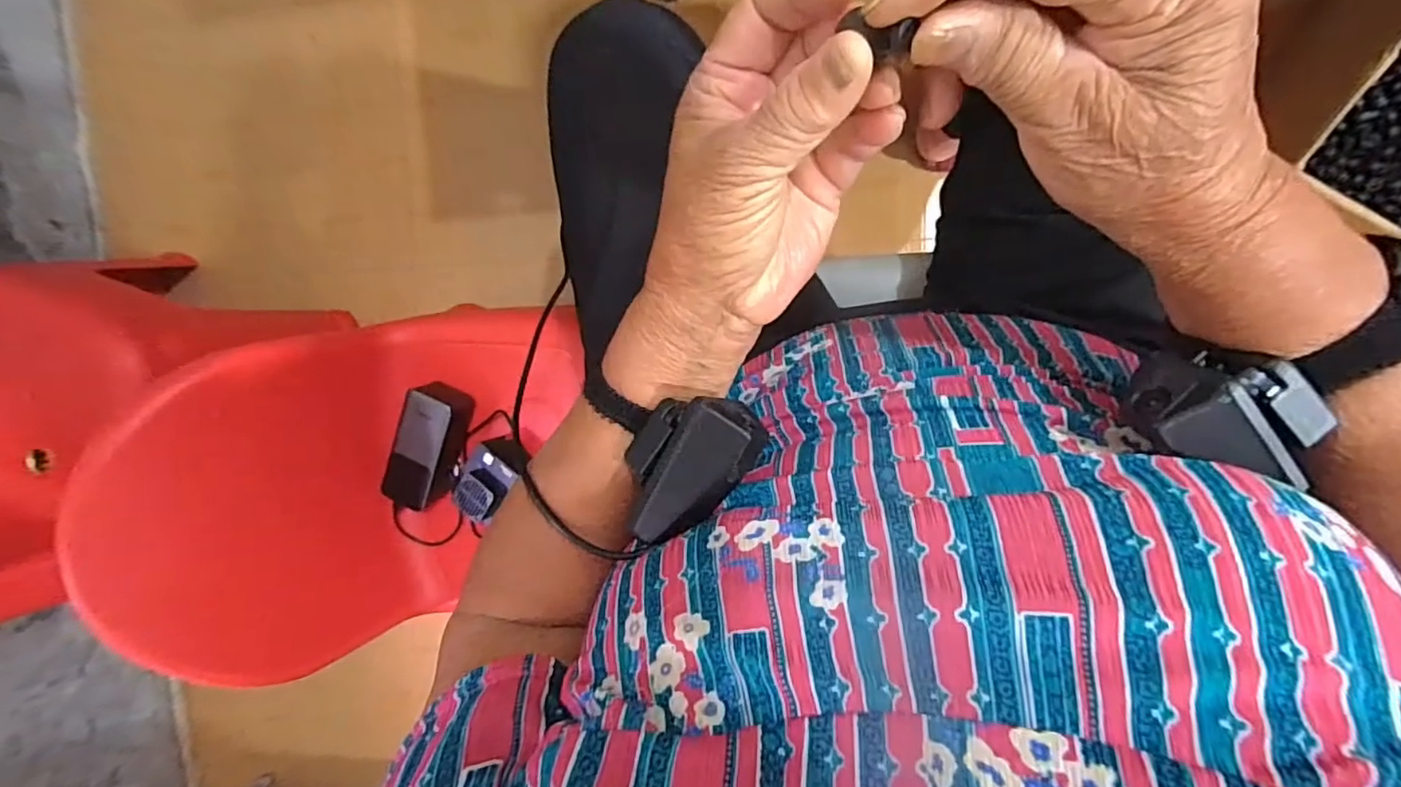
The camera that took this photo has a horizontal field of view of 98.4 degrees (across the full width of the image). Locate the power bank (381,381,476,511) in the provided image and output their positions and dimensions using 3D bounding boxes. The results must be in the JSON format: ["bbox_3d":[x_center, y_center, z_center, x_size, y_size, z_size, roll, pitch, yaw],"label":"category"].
[{"bbox_3d":[-0.295,0.059,0.656,0.055,0.053,0.141,20,98,5],"label":"power bank"}]

